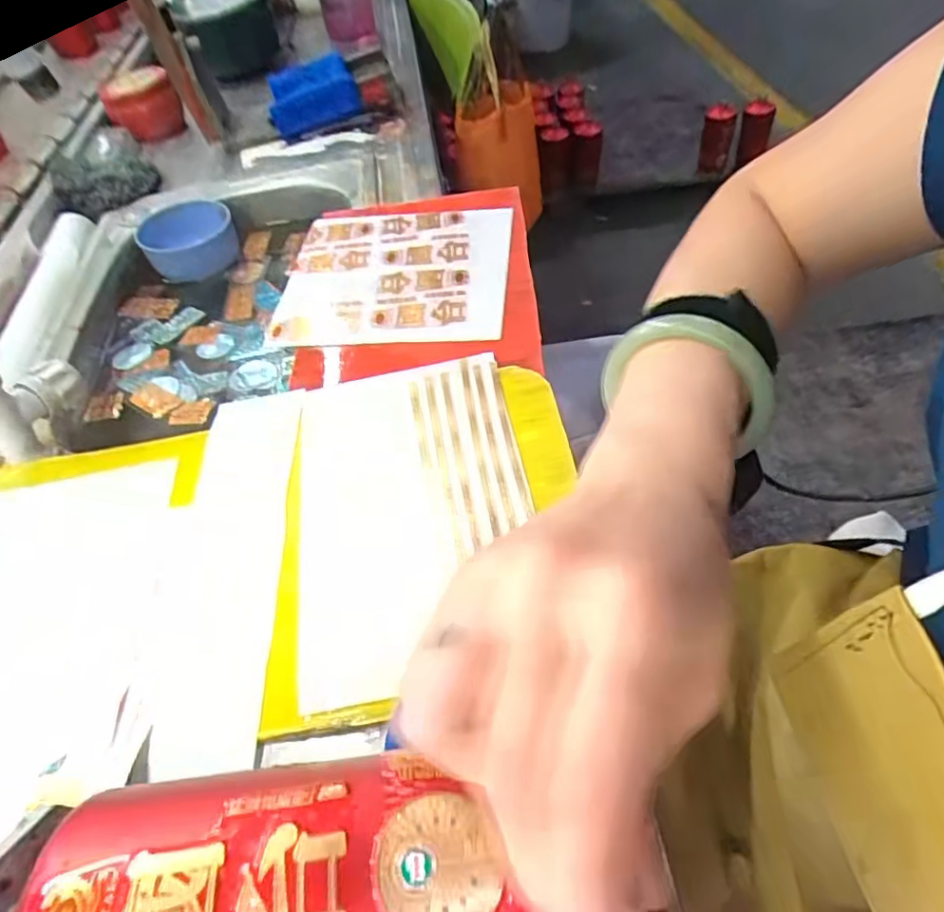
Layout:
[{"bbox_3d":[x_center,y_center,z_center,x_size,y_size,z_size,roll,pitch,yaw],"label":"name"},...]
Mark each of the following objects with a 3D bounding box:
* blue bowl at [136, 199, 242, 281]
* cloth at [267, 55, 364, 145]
[{"bbox_3d":[-0.345,-0.267,0.734,0.109,0.045,0.100,-19,52,-8],"label":"blue bowl"},{"bbox_3d":[-0.226,-0.506,0.842,0.122,0.049,0.113,-18,52,-8],"label":"cloth"}]

